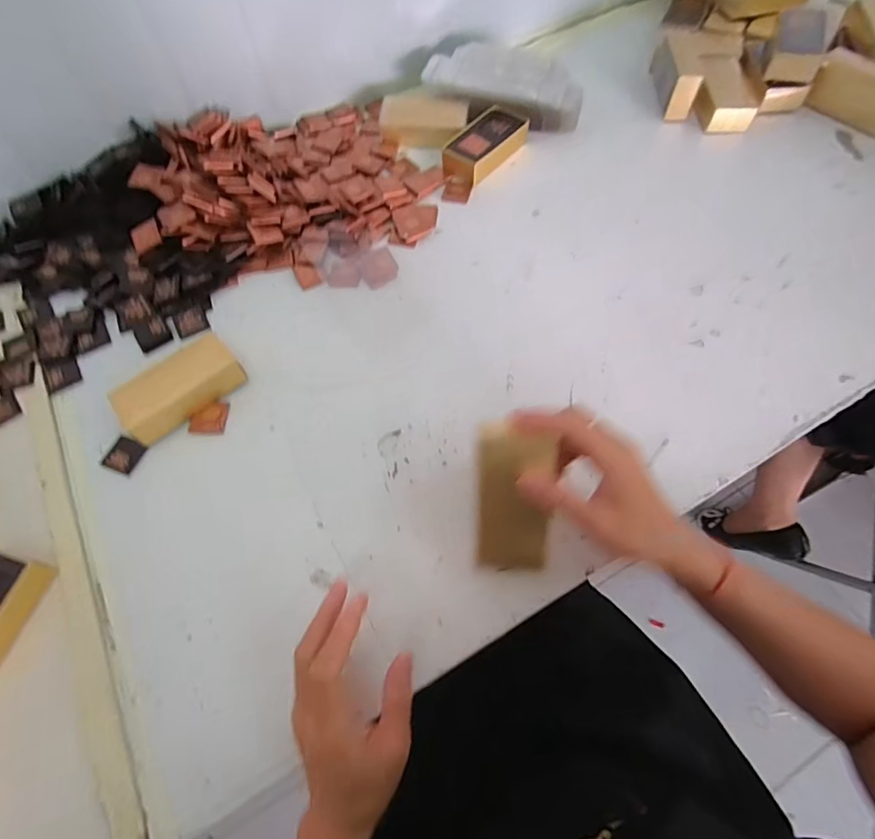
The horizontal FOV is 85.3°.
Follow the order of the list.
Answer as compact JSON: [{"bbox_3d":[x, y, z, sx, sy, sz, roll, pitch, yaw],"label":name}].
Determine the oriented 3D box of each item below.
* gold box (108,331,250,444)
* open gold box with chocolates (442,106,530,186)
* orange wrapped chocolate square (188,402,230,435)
[{"bbox_3d":[-0.251,-0.033,0.466,0.115,0.031,0.057,-40,68,-16],"label":"gold box"},{"bbox_3d":[0.065,-0.356,0.616,0.059,0.033,0.123,37,70,19],"label":"open gold box with chocolates"},{"bbox_3d":[-0.222,-0.002,0.461,0.033,0.005,0.033,2,63,4],"label":"orange wrapped chocolate square"}]

